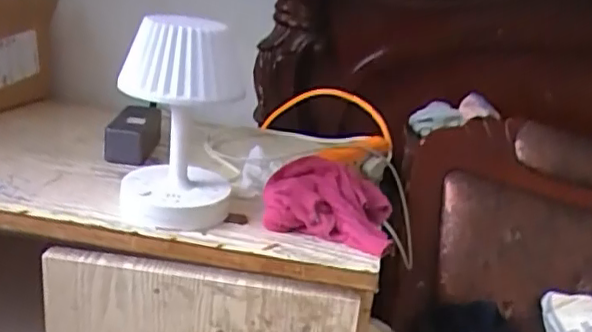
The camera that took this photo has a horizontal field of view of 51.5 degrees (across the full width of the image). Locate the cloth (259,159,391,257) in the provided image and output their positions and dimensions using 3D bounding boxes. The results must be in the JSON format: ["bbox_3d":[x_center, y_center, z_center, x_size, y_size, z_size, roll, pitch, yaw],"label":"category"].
[{"bbox_3d":[0.038,0.041,0.721,0.148,0.057,0.125,9,19,4],"label":"cloth"}]

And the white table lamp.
[{"bbox_3d":[-0.131,-0.050,0.693,0.123,0.215,0.130,5,20,-8],"label":"white table lamp"}]

